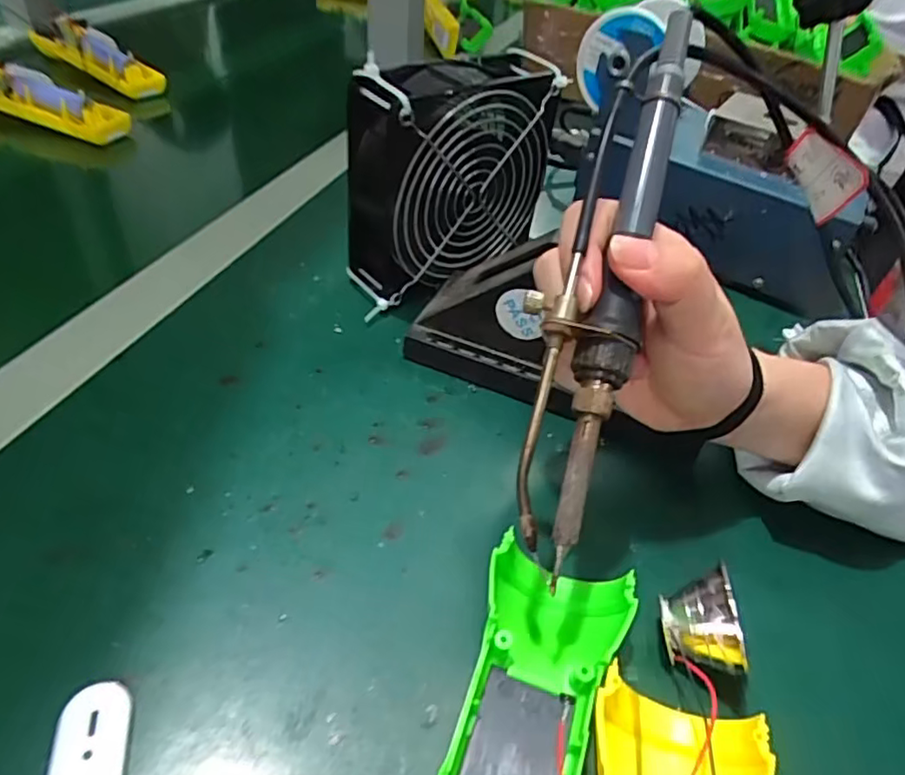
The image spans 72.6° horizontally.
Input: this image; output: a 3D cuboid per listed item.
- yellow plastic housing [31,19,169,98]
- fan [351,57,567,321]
[{"bbox_3d":[-0.365,-0.337,0.620,0.183,0.035,0.048,32,48,24],"label":"yellow plastic housing"},{"bbox_3d":[0.000,-0.119,0.357,0.121,0.124,0.051,-22,51,-28],"label":"fan"}]

